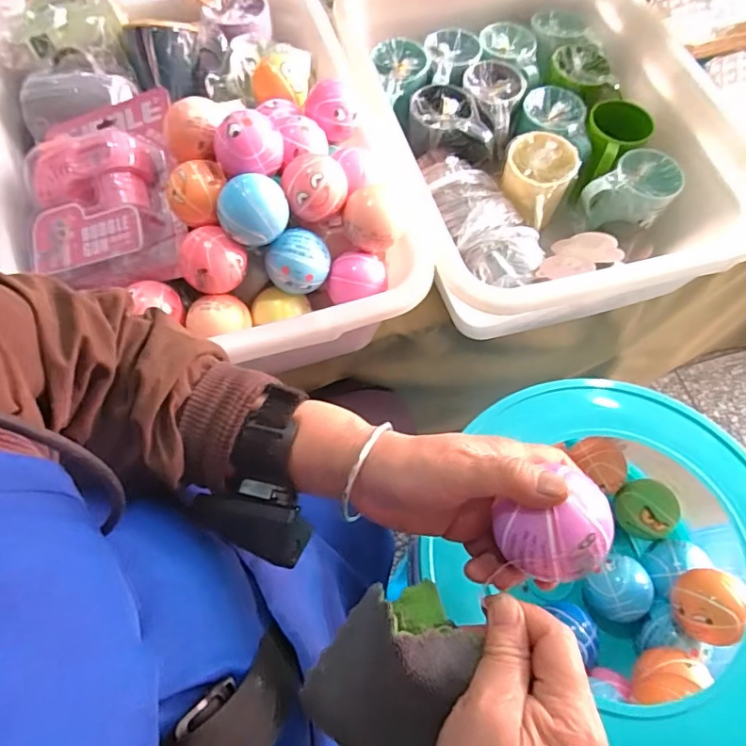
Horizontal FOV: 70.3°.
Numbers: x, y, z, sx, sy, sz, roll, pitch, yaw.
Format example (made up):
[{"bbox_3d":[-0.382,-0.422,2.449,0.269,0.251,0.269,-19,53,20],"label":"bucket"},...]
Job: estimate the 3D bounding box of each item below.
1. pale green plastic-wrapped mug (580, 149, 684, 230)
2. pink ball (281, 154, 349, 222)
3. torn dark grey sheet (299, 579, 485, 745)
[{"bbox_3d":[0.334,-0.228,0.679,0.109,0.072,0.084,-38,72,-17],"label":"pale green plastic-wrapped mug"},{"bbox_3d":[-0.053,-0.170,0.490,0.058,0.047,0.054,0,65,-1],"label":"pink ball"},{"bbox_3d":[0.011,0.154,0.271,0.070,0.054,0.088,32,69,12],"label":"torn dark grey sheet"}]

